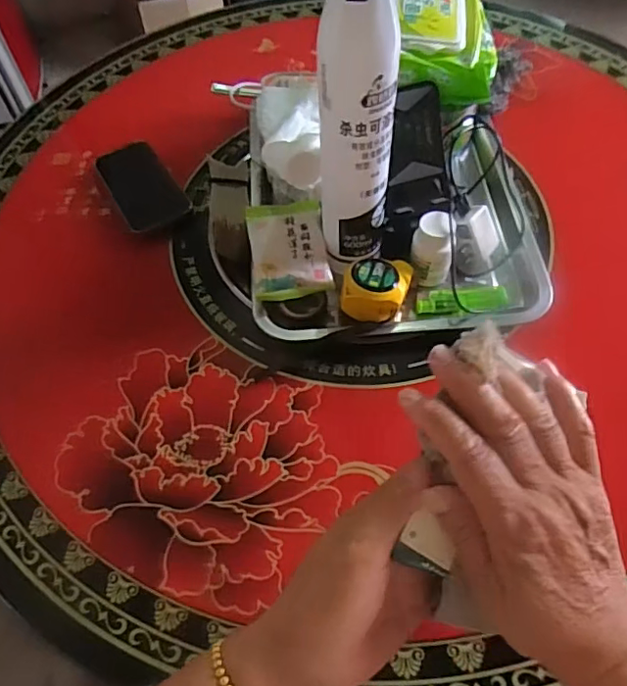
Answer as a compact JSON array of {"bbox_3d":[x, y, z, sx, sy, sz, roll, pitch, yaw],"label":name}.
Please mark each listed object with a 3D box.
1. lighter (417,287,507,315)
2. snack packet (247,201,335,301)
[{"bbox_3d":[0.145,-0.041,0.532,0.088,0.008,0.026,-2,57,0],"label":"lighter"},{"bbox_3d":[-0.025,-0.093,0.536,0.072,0.024,0.098,-10,61,-2],"label":"snack packet"}]

